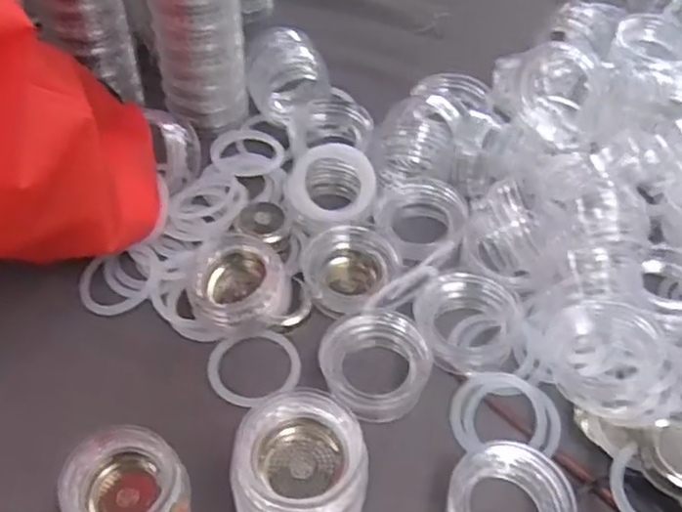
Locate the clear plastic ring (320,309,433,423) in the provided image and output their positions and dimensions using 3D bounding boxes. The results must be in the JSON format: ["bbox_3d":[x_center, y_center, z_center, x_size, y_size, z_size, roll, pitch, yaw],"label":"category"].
[{"bbox_3d":[0.022,0.070,0.446,0.069,0.021,0.071,2,51,-3],"label":"clear plastic ring"}]

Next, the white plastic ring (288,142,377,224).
[{"bbox_3d":[-0.006,-0.056,0.522,0.065,0.009,0.061,-2,77,8],"label":"white plastic ring"}]

